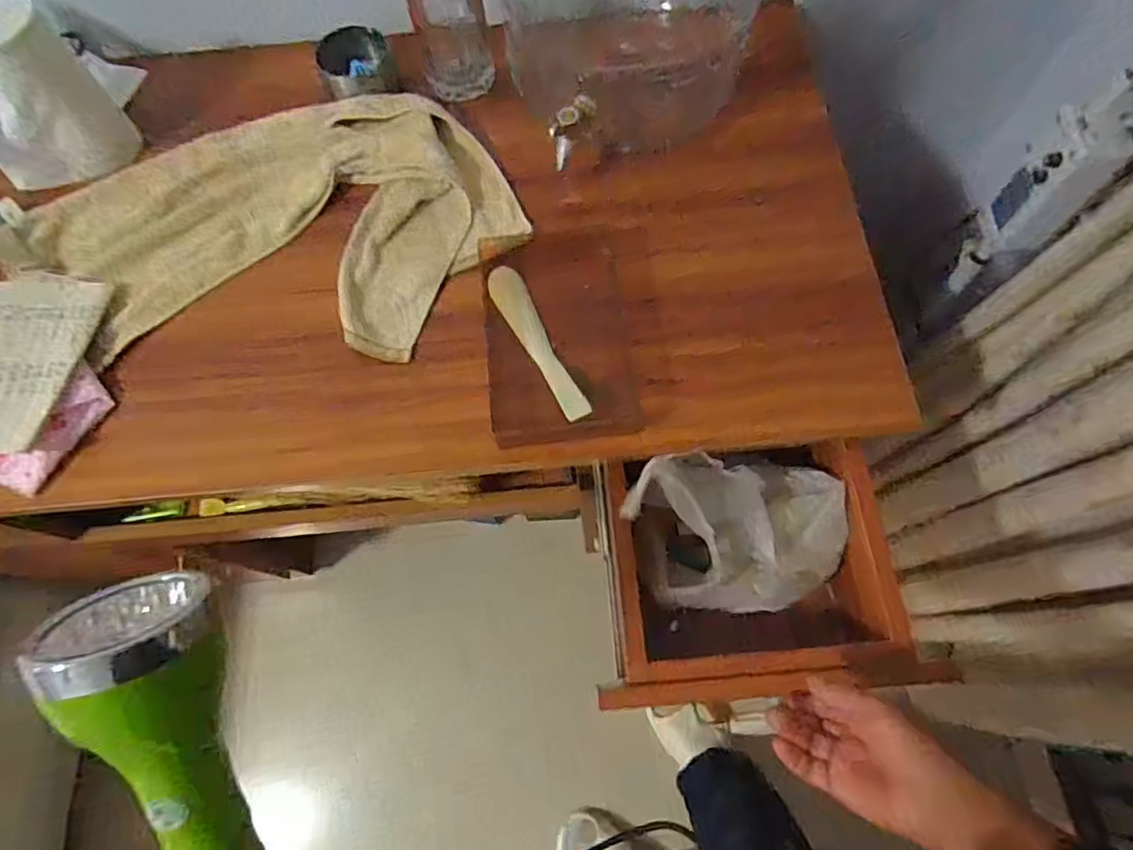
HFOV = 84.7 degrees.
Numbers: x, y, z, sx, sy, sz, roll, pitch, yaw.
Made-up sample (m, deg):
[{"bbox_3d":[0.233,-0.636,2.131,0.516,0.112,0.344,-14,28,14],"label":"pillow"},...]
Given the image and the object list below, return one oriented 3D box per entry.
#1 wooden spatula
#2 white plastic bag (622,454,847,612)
[{"bbox_3d":[-0.029,-0.082,0.596,0.032,0.012,0.185,-24,69,-8],"label":"wooden spatula"},{"bbox_3d":[0.163,0.099,0.584,0.211,0.113,0.130,0,68,2],"label":"white plastic bag"}]

